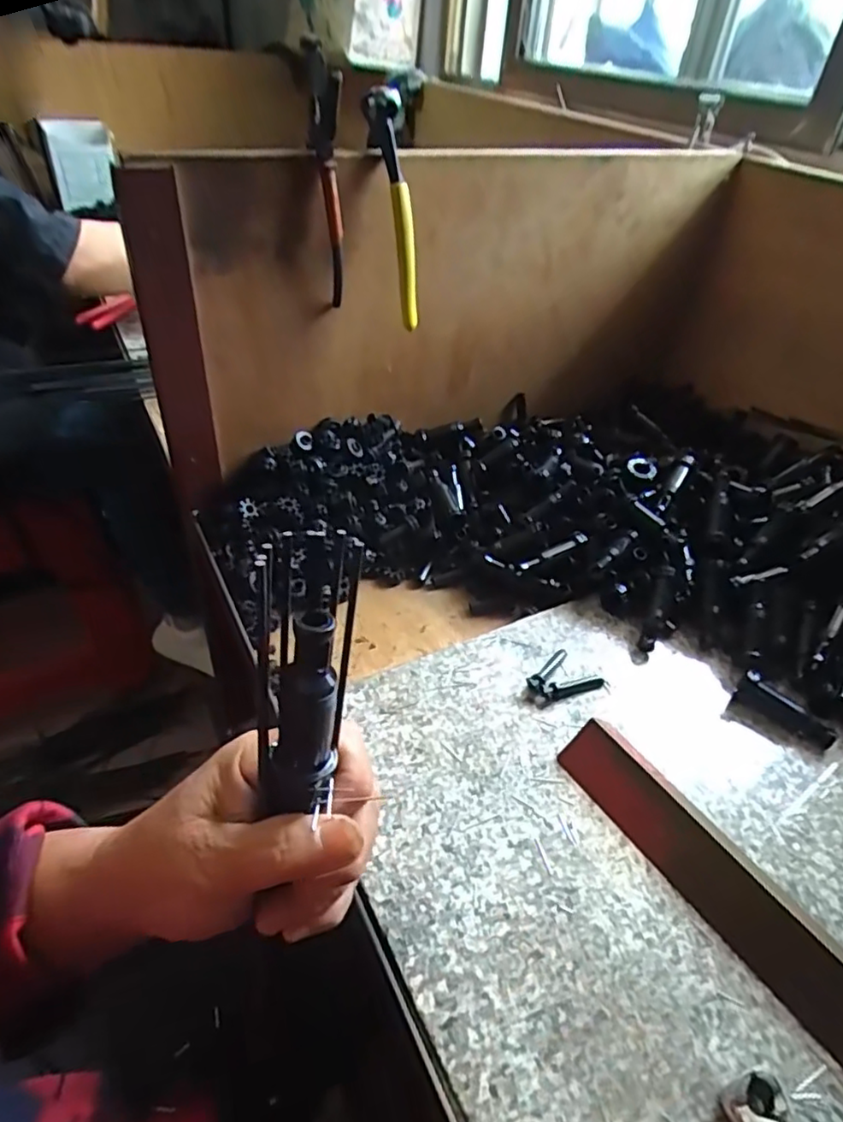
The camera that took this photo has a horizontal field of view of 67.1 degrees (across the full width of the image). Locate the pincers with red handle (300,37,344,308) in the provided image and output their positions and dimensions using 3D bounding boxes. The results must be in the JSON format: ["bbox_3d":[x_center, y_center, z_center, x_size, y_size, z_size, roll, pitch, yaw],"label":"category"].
[{"bbox_3d":[-0.063,-0.268,0.457,0.021,0.162,0.057,-10,43,-17],"label":"pincers with red handle"}]

